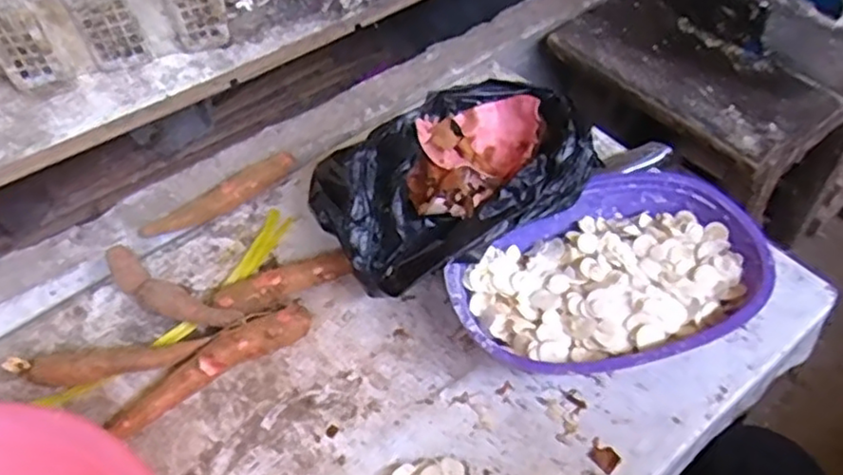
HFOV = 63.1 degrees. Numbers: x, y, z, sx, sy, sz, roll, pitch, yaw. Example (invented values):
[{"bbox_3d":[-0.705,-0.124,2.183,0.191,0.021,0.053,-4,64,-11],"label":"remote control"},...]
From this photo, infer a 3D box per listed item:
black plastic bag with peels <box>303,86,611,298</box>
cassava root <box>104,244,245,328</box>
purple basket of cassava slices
[{"bbox_3d":[0.030,-0.054,0.742,0.283,0.127,0.201,-16,49,-8],"label":"black plastic bag with peels"},{"bbox_3d":[-0.271,0.061,0.741,0.187,0.032,0.042,20,54,22],"label":"cassava root"},{"bbox_3d":[0.182,0.047,0.685,0.302,0.071,0.208,-19,49,-10],"label":"purple basket of cassava slices"}]

